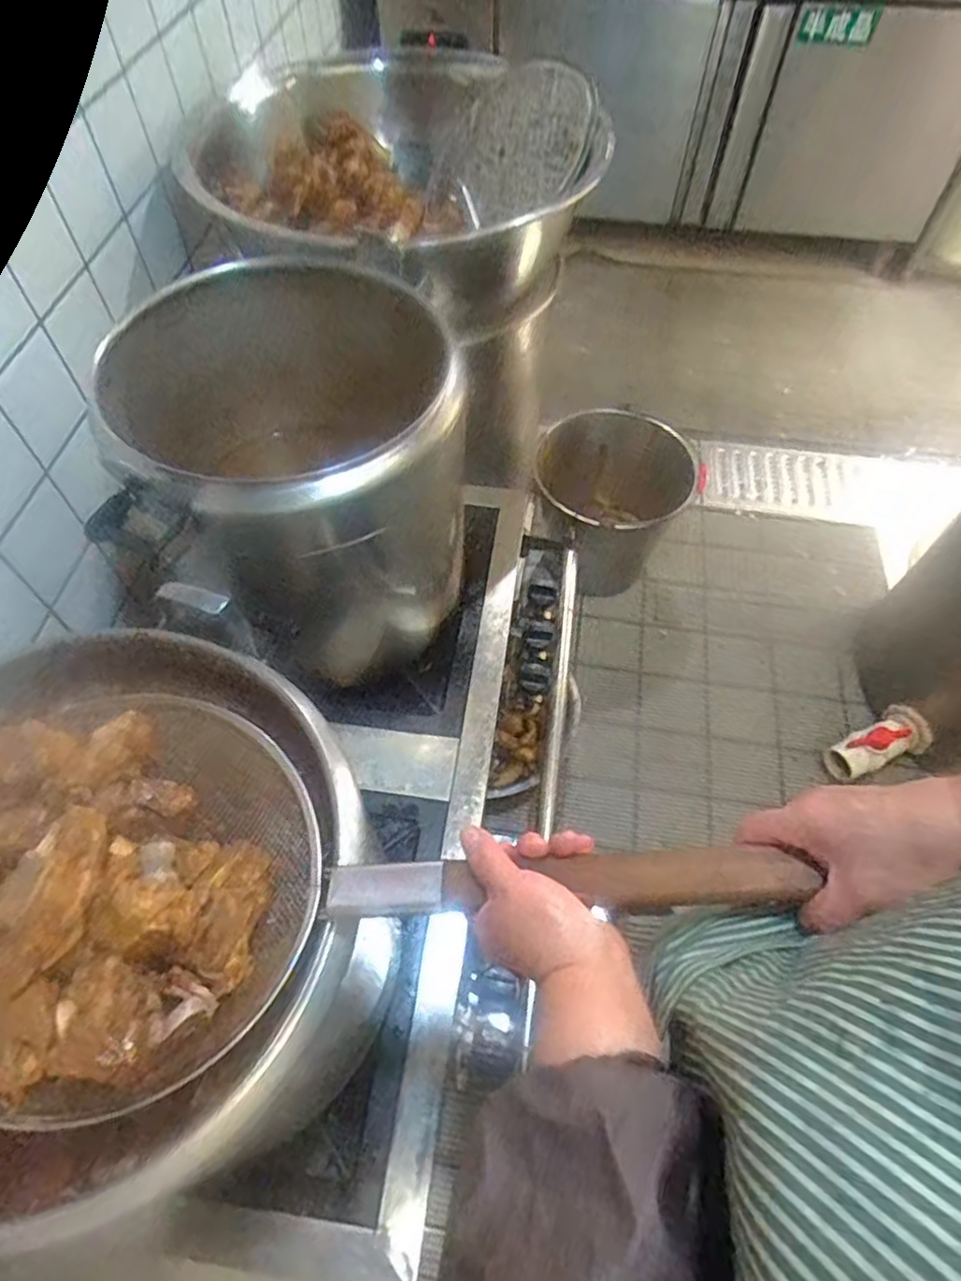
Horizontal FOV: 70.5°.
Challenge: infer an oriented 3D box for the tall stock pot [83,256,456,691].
[{"bbox_3d":[-0.249,-0.229,0.989,0.419,0.423,0.440,1,58,-1],"label":"tall stock pot"}]

